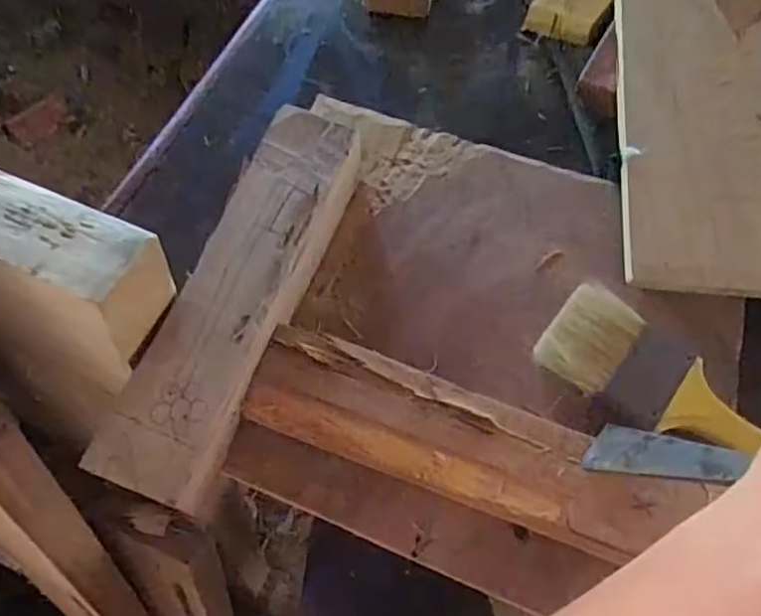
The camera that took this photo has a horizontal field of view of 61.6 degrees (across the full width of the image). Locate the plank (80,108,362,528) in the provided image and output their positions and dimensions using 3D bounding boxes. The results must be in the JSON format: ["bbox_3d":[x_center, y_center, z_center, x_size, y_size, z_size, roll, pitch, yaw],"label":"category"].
[{"bbox_3d":[-0.062,-0.007,0.293,0.045,0.030,0.189,18,67,8],"label":"plank"}]

